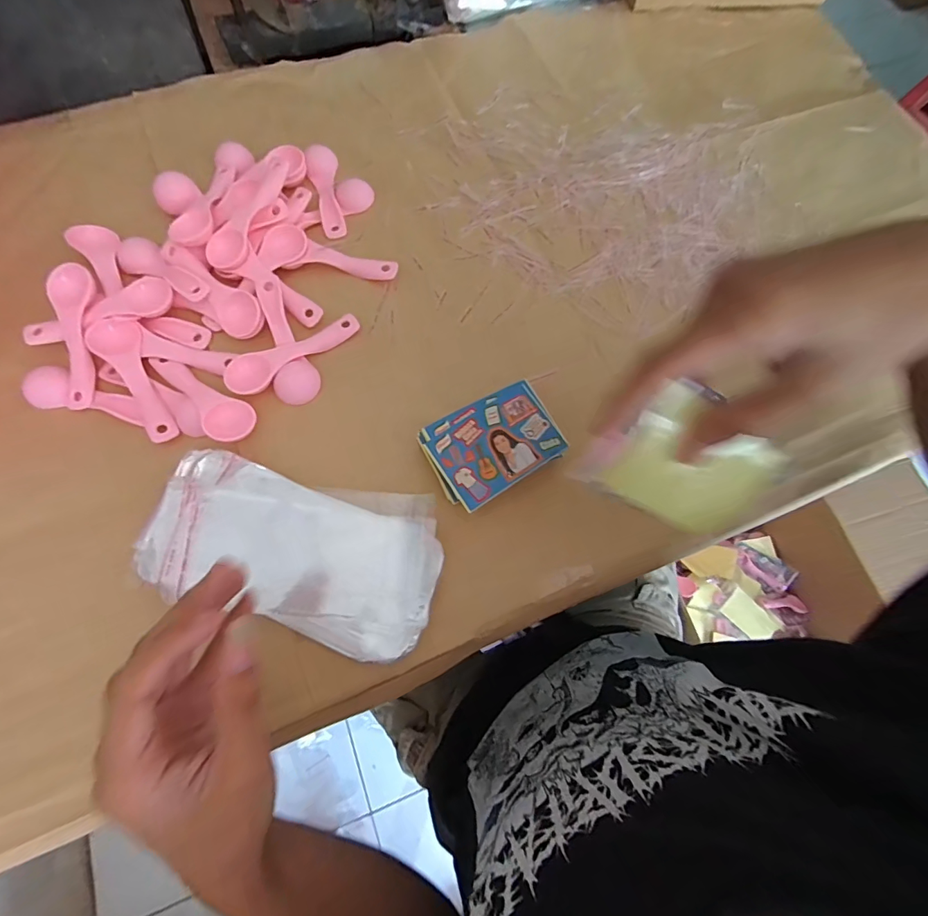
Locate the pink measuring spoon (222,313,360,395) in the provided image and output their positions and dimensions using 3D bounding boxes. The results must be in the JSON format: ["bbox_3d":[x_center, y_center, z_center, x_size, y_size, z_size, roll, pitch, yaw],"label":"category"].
[{"bbox_3d":[-0.140,-0.090,0.351,0.113,0.010,0.038,-34,76,-12],"label":"pink measuring spoon"}]

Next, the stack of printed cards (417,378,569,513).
[{"bbox_3d":[0.022,-0.008,0.328,0.097,0.029,0.070,-28,75,-10],"label":"stack of printed cards"}]

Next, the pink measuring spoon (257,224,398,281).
[{"bbox_3d":[-0.115,-0.176,0.373,0.113,0.016,0.039,4,72,-1],"label":"pink measuring spoon"}]

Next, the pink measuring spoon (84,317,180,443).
[{"bbox_3d":[-0.252,-0.064,0.334,0.034,0.016,0.109,-35,77,-12],"label":"pink measuring spoon"}]

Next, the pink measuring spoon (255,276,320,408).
[{"bbox_3d":[-0.149,-0.098,0.352,0.034,0.020,0.113,-21,74,-9],"label":"pink measuring spoon"}]

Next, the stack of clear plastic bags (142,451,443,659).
[{"bbox_3d":[-0.120,0.065,0.301,0.200,0.022,0.108,12,72,2],"label":"stack of clear plastic bags"}]

